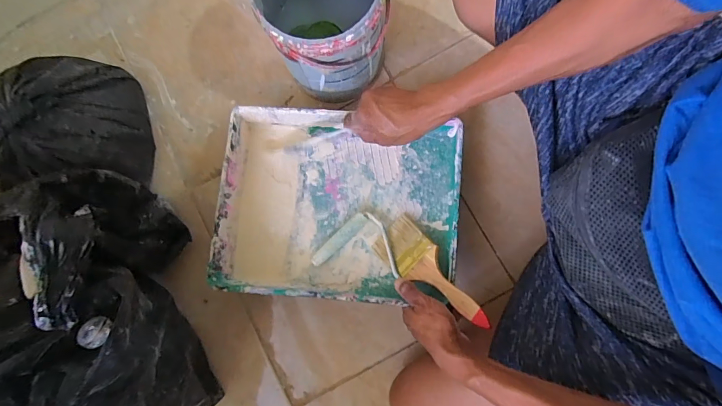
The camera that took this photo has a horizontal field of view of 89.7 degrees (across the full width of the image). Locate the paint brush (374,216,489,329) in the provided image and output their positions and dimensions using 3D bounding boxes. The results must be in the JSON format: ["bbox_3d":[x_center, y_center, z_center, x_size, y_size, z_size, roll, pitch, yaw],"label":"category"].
[{"bbox_3d":[0.089,0.093,0.476,0.066,0.008,0.181,-44,56,3],"label":"paint brush"}]

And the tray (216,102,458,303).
[{"bbox_3d":[-0.036,0.007,0.542,0.336,0.096,0.261,5,74,1],"label":"tray"}]

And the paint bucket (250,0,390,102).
[{"bbox_3d":[-0.052,-0.258,0.522,0.165,0.181,0.174,0,74,0],"label":"paint bucket"}]

